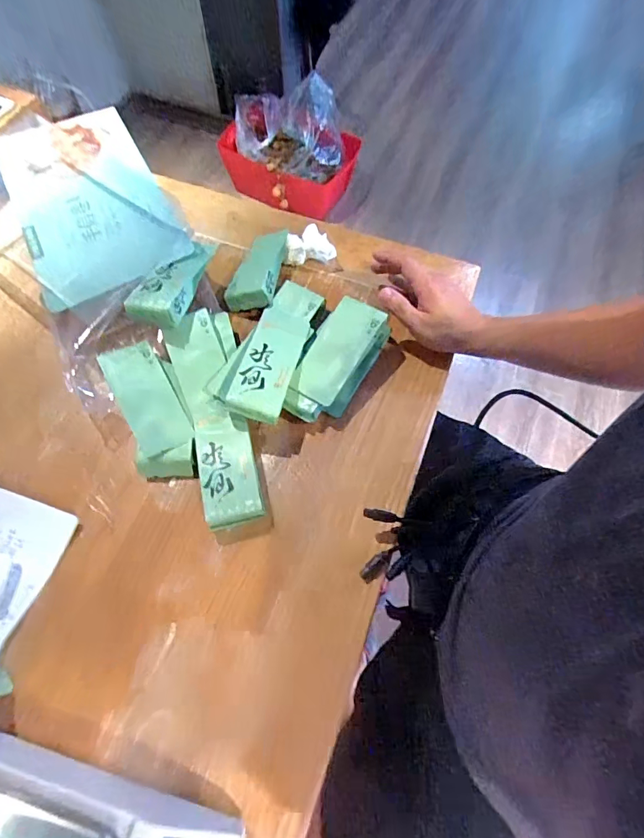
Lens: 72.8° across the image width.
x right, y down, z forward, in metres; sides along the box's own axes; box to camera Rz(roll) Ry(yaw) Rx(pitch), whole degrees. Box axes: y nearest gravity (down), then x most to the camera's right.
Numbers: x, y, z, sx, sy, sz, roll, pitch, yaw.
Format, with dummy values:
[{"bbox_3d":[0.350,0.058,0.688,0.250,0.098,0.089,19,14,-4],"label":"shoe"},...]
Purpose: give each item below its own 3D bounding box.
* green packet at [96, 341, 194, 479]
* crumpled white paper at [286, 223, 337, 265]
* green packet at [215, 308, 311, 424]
[{"bbox_3d":[-0.184,-0.009,0.478,0.065,0.024,0.154,-20,76,-18],"label":"green packet"},{"bbox_3d":[-0.018,-0.242,0.600,0.065,0.027,0.057,-7,66,-3],"label":"crumpled white paper"},{"bbox_3d":[-0.063,-0.065,0.490,0.067,0.026,0.148,22,58,-7],"label":"green packet"}]

